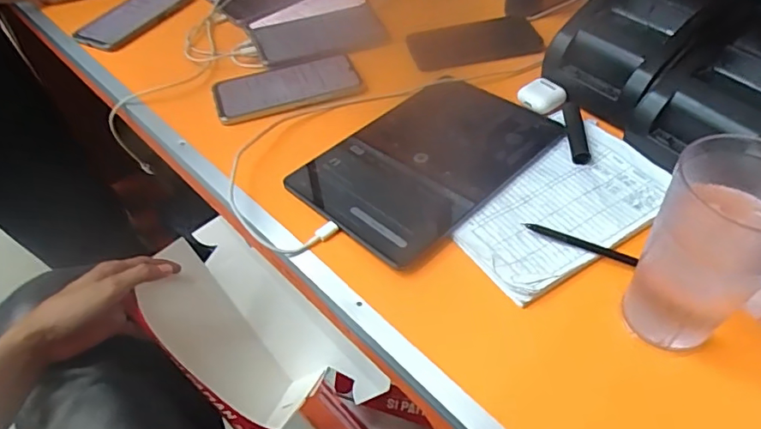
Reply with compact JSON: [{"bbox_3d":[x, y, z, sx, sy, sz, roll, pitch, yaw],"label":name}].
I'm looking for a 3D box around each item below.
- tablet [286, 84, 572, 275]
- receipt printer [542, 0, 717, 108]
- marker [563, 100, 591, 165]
[{"bbox_3d":[0.052,-0.065,0.539,0.171,0.009,0.256,34,58,29],"label":"tablet"},{"bbox_3d":[0.269,-0.198,0.578,0.129,0.091,0.157,32,58,28],"label":"receipt printer"},{"bbox_3d":[0.204,-0.085,0.546,0.020,0.015,0.091,4,49,7],"label":"marker"}]

